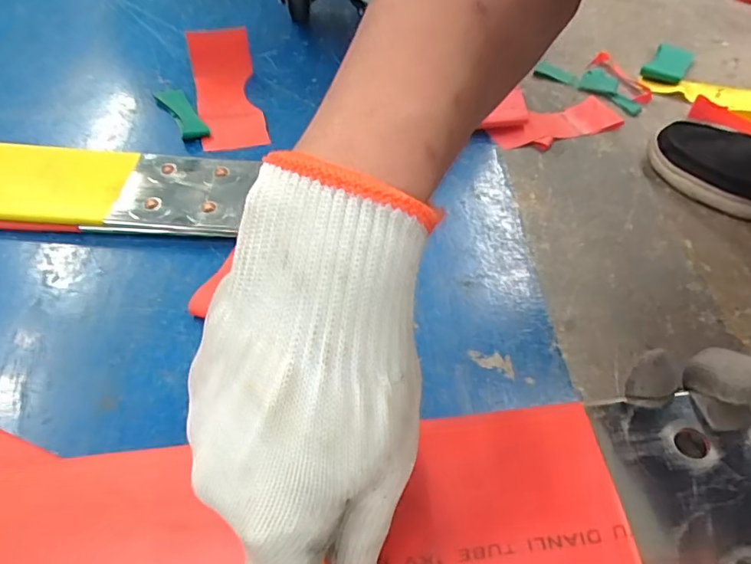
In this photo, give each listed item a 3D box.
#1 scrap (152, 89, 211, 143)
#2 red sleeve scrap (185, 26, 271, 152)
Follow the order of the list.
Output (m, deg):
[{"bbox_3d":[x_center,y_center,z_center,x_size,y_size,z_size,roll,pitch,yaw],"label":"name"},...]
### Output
[{"bbox_3d":[-0.218,-0.191,0.577,0.033,0.010,0.106,-23,55,-21],"label":"scrap"},{"bbox_3d":[-0.172,-0.222,0.597,0.071,0.052,0.185,-10,51,-12],"label":"red sleeve scrap"}]

